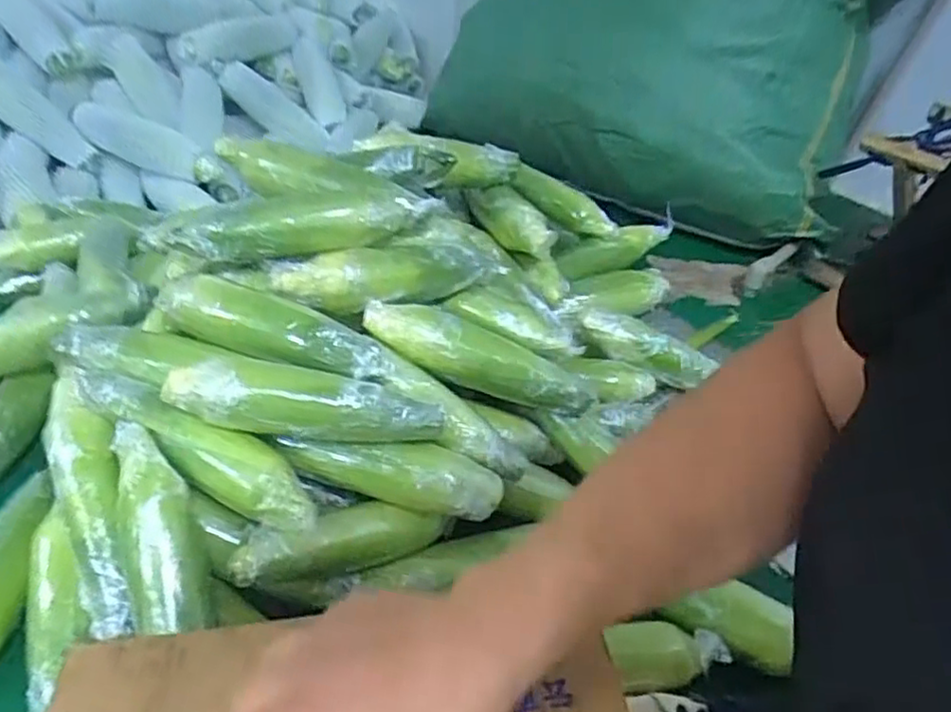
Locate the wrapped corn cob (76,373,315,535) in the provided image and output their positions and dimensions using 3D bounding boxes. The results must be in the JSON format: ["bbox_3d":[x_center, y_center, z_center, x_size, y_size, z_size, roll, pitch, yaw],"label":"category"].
[{"bbox_3d":[-0.231,0.069,0.562,0.240,0.048,0.051,23,41,19],"label":"wrapped corn cob"}]

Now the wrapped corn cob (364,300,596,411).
[{"bbox_3d":[0.006,0.002,0.667,0.239,0.049,0.049,21,37,-15],"label":"wrapped corn cob"}]

